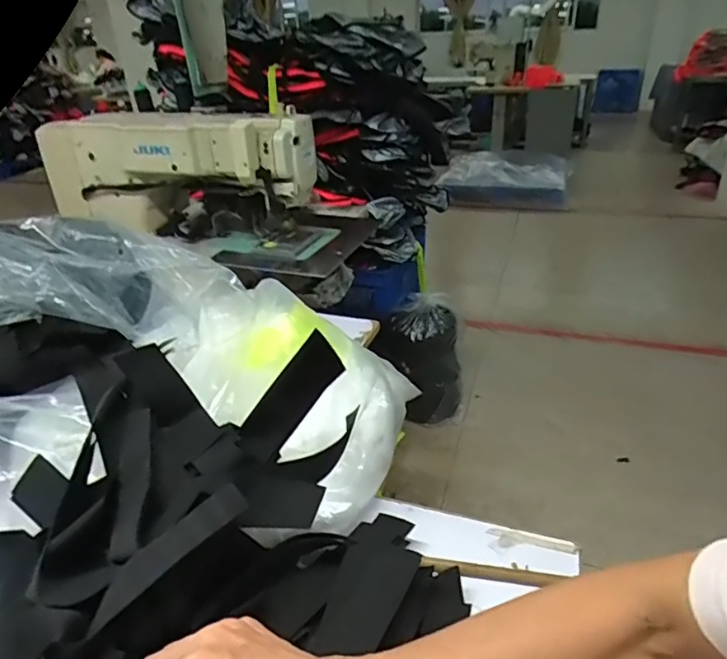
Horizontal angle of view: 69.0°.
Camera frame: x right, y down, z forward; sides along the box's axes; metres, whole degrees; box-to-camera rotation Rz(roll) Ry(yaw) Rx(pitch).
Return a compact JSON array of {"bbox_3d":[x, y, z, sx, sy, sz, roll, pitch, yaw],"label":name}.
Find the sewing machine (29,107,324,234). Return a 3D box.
[{"bbox_3d":[-0.416,-0.346,1.174,0.618,0.239,0.165,10,32,21],"label":"sewing machine"}]

